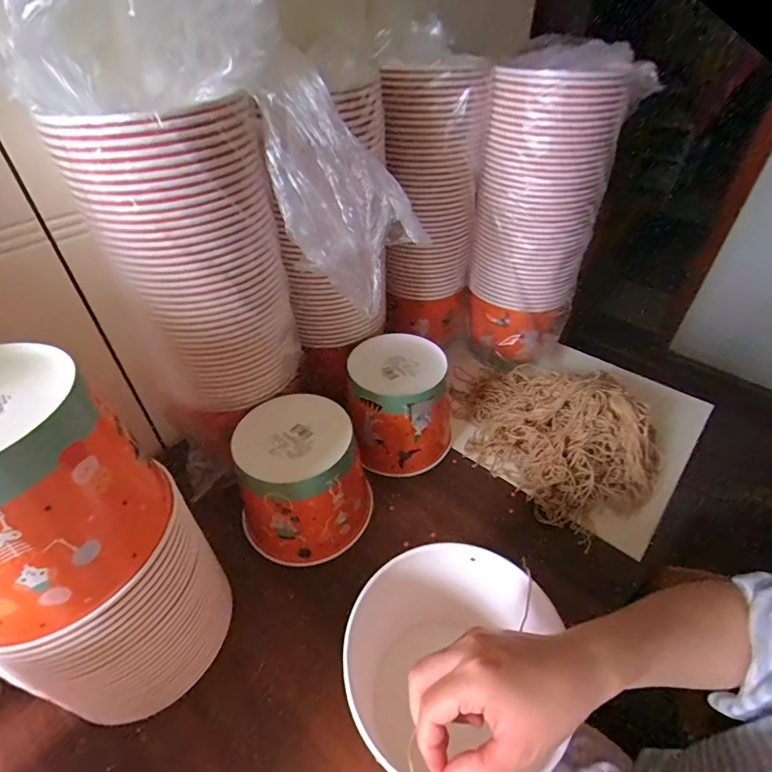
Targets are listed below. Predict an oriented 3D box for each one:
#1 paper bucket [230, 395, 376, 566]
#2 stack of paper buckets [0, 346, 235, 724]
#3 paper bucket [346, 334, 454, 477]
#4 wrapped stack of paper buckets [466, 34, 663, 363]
[{"bbox_3d":[-0.093,0.108,0.504,0.141,0.140,0.132,0,42,0],"label":"paper bucket"},{"bbox_3d":[-0.229,0.135,0.346,0.156,0.310,0.147,31,51,30],"label":"stack of paper buckets"},{"bbox_3d":[0.024,0.028,0.592,0.133,0.139,0.126,0,42,0],"label":"paper bucket"},{"bbox_3d":[0.228,-0.254,0.647,0.173,0.377,0.187,11,43,13],"label":"wrapped stack of paper buckets"}]

